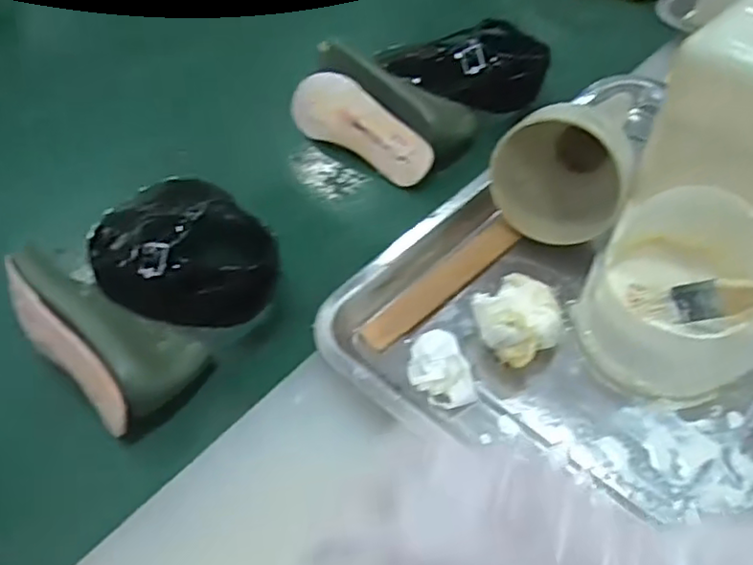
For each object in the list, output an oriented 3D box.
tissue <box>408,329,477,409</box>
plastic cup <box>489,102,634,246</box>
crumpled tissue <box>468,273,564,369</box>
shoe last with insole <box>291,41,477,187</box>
[{"bbox_3d":[0.041,0.054,0.394,0.039,0.025,0.041,6,51,8],"label":"tissue"},{"bbox_3d":[0.127,-0.085,0.457,0.085,0.095,0.082,-2,50,2],"label":"plastic cup"},{"bbox_3d":[0.092,0.023,0.407,0.055,0.036,0.054,-28,54,-18],"label":"crumpled tissue"},{"bbox_3d":[0.005,-0.167,0.614,0.185,0.067,0.086,31,58,26],"label":"shoe last with insole"}]

